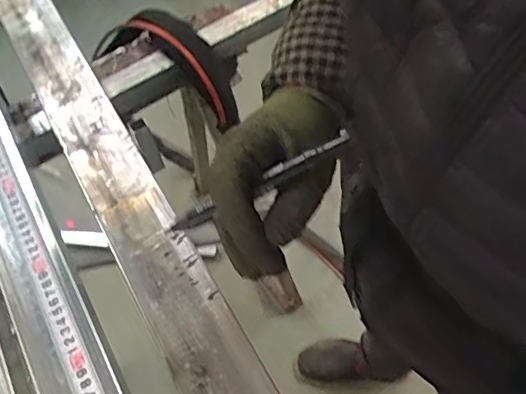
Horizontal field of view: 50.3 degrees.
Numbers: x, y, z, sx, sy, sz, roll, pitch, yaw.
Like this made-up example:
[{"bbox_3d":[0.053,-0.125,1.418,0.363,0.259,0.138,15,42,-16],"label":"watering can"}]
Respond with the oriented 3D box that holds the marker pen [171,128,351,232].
[{"bbox_3d":[-0.003,-0.009,0.382,0.136,0.014,0.008,-27,53,8],"label":"marker pen"}]

